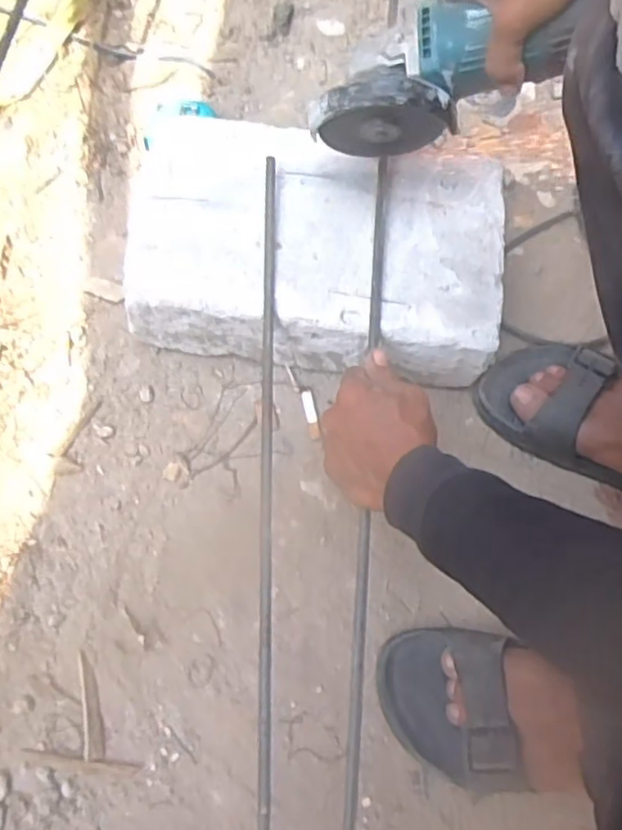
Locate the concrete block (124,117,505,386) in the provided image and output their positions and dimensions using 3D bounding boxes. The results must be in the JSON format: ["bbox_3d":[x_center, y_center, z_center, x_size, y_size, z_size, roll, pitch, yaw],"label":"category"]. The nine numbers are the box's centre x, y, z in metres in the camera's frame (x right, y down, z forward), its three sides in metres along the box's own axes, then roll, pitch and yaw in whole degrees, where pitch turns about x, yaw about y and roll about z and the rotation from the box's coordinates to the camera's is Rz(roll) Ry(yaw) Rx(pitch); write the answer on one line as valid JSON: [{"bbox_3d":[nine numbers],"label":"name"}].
[{"bbox_3d":[-0.004,-0.156,0.595,0.336,0.105,0.208,9,71,3],"label":"concrete block"}]

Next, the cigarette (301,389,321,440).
[{"bbox_3d":[0.000,-0.001,0.591,0.011,0.004,0.048,-10,73,-4],"label":"cigarette"}]

